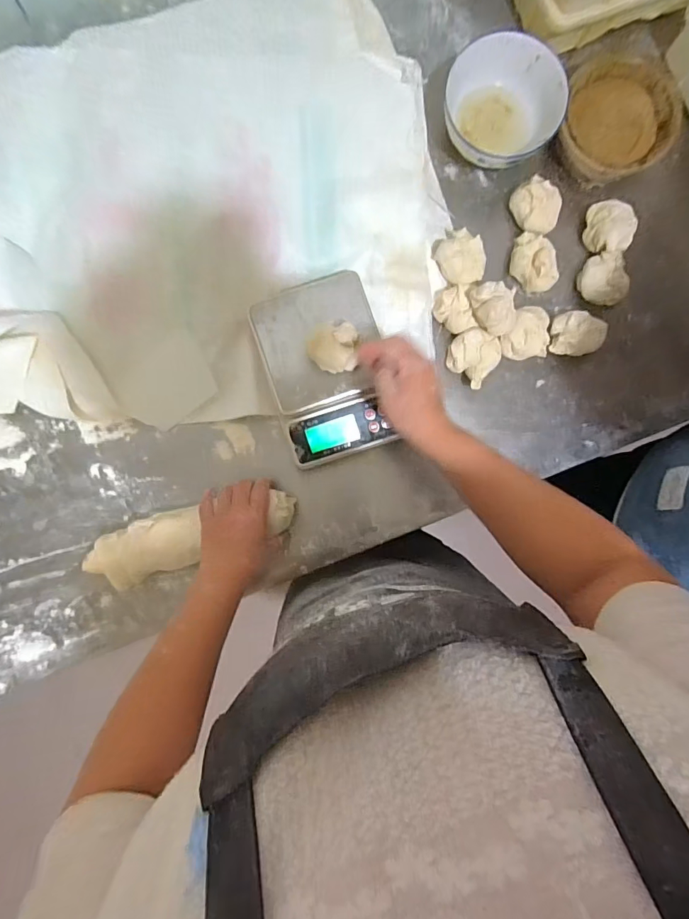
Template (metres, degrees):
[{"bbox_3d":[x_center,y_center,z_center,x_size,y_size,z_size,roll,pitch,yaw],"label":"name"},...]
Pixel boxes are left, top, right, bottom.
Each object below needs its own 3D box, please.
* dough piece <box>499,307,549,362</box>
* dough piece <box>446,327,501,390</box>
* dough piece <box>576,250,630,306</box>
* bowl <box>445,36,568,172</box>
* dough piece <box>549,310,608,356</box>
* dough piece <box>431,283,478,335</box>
[{"bbox_3d":[0.230,-0.160,0.566,0.061,0.033,0.064,0,88,-2],"label":"dough piece"},{"bbox_3d":[0.163,-0.132,0.564,0.061,0.028,0.063,0,88,-2],"label":"dough piece"},{"bbox_3d":[0.328,-0.229,0.565,0.049,0.031,0.064,-17,89,-2],"label":"dough piece"},{"bbox_3d":[0.191,-0.431,0.548,0.137,0.055,0.139,0,88,-2],"label":"bowl"},{"bbox_3d":[0.291,-0.158,0.566,0.071,0.037,0.056,-22,89,-2],"label":"dough piece"},{"bbox_3d":[0.141,-0.191,0.568,0.054,0.037,0.063,-11,89,-2],"label":"dough piece"}]

